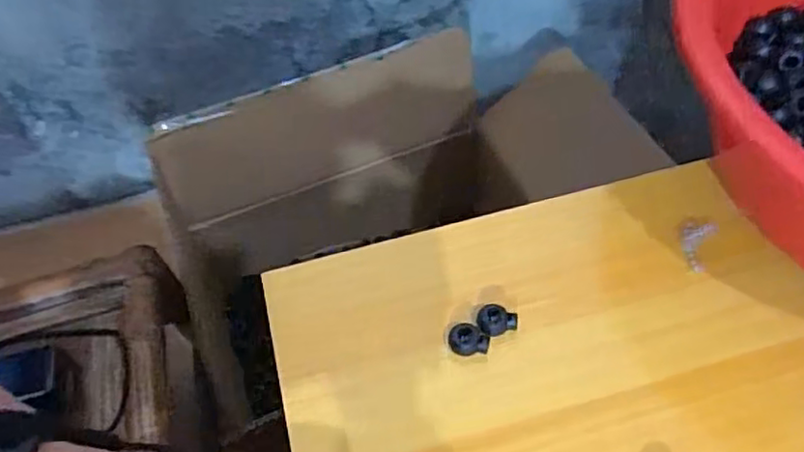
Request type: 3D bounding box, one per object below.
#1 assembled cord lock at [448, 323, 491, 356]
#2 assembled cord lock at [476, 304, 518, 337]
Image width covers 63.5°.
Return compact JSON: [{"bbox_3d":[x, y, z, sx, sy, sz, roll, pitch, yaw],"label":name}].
[{"bbox_3d":[0.037,0.063,0.356,0.022,0.014,0.015,0,54,4],"label":"assembled cord lock"},{"bbox_3d":[0.053,0.053,0.361,0.022,0.013,0.015,-6,54,-1],"label":"assembled cord lock"}]

